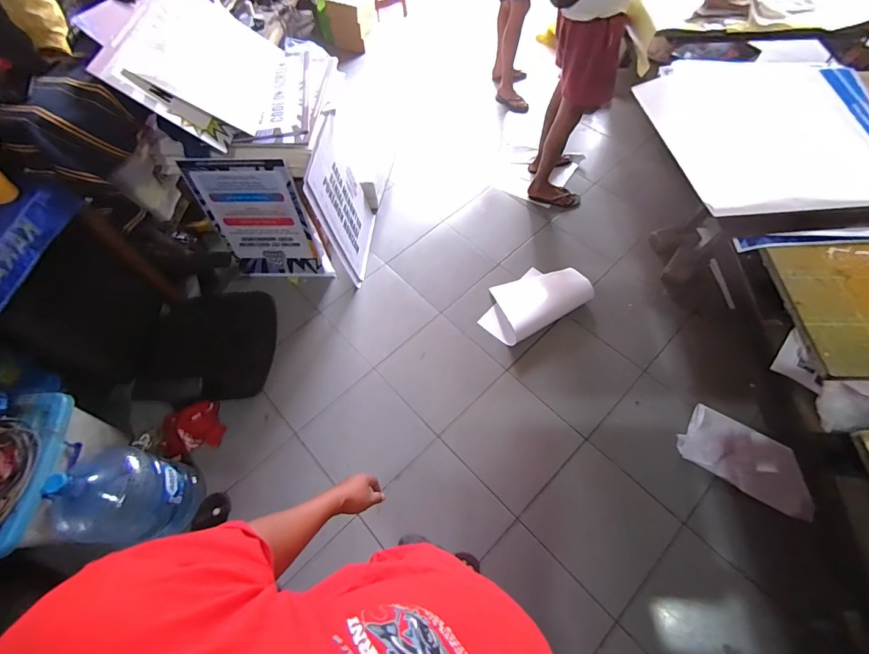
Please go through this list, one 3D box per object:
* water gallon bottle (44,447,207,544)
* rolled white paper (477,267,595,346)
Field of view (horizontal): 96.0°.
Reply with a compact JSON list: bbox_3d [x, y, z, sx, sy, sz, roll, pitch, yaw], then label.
[{"bbox_3d":[-0.968,0.530,1.268,0.251,0.506,0.224,7,62,7],"label":"water gallon bottle"},{"bbox_3d":[0.452,-0.133,1.818,0.510,0.091,0.303,-28,64,-12],"label":"rolled white paper"}]

